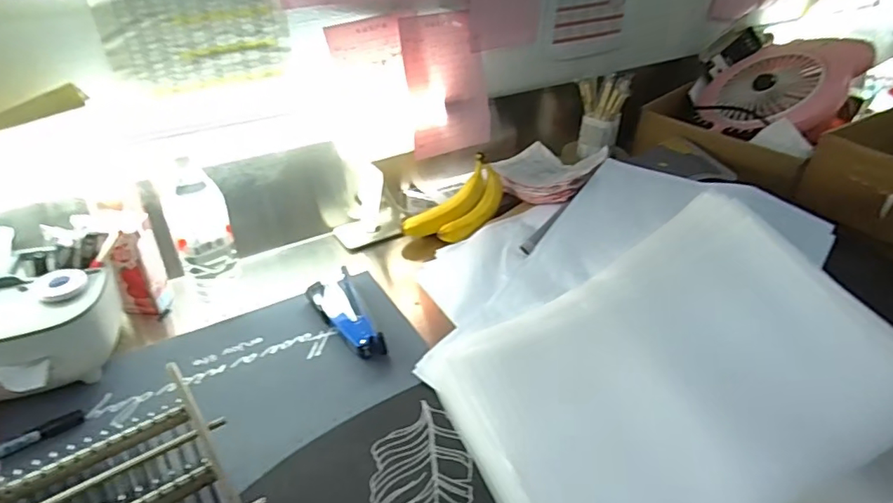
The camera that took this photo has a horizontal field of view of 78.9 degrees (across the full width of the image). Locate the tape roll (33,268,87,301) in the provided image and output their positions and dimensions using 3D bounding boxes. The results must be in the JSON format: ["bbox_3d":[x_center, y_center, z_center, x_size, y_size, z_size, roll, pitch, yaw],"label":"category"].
[{"bbox_3d":[-0.421,0.033,0.593,0.047,0.008,0.047,1,37,-1],"label":"tape roll"}]

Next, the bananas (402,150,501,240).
[{"bbox_3d":[0.020,-0.072,0.862,0.183,0.069,0.070,-38,50,-17],"label":"bananas"}]

